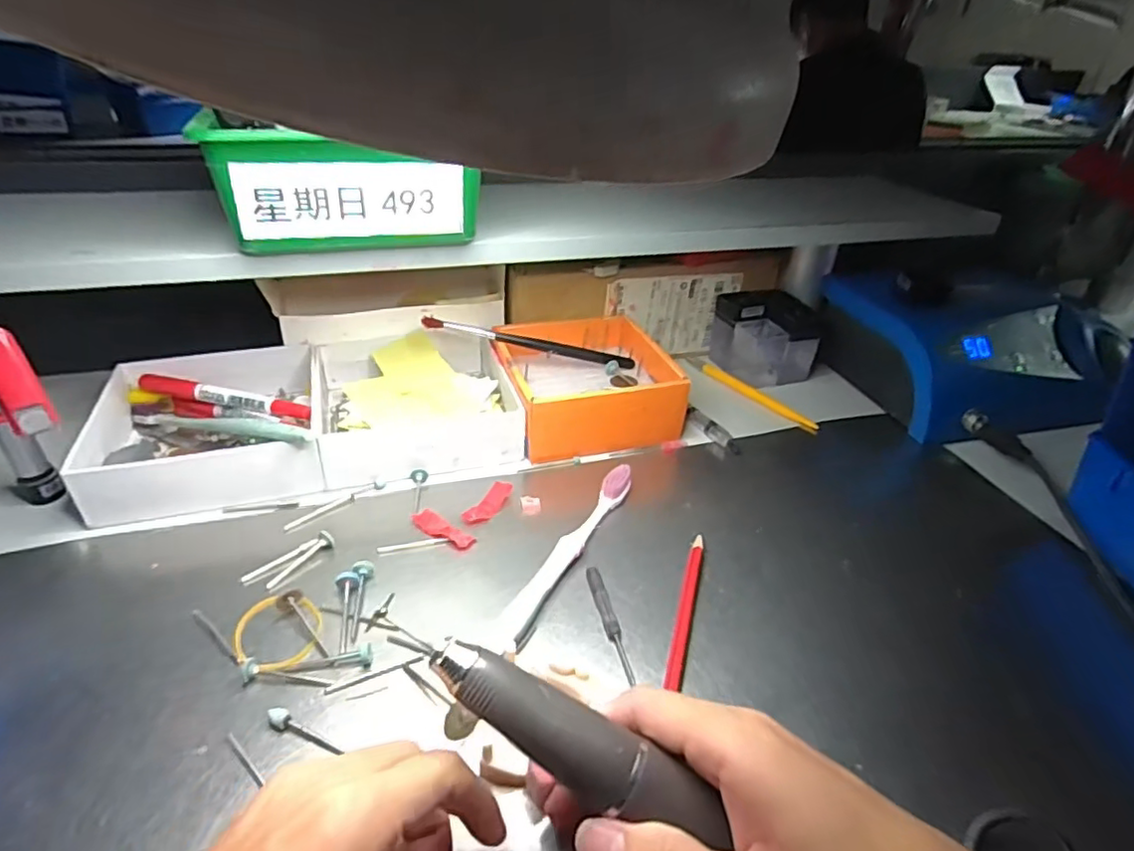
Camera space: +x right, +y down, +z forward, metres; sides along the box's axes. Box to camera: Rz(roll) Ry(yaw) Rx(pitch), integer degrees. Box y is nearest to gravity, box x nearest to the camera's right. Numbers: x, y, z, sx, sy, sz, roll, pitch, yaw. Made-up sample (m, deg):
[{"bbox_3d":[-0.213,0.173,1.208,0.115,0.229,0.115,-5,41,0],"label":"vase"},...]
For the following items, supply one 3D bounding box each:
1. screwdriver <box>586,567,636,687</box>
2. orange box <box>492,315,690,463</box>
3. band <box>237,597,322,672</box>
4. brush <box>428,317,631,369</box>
[{"bbox_3d":[0.022,0.098,0.309,0.008,0.006,0.070,-6,35,-13],"label":"screwdriver"},{"bbox_3d":[0.015,-0.036,0.471,0.126,0.042,0.129,-6,35,-14],"label":"orange box"},{"bbox_3d":[-0.140,0.098,0.298,0.039,0.005,0.047,-10,36,-18],"label":"band"},{"bbox_3d":[-0.027,-0.063,0.478,0.166,0.009,0.011,10,37,-14],"label":"brush"}]

